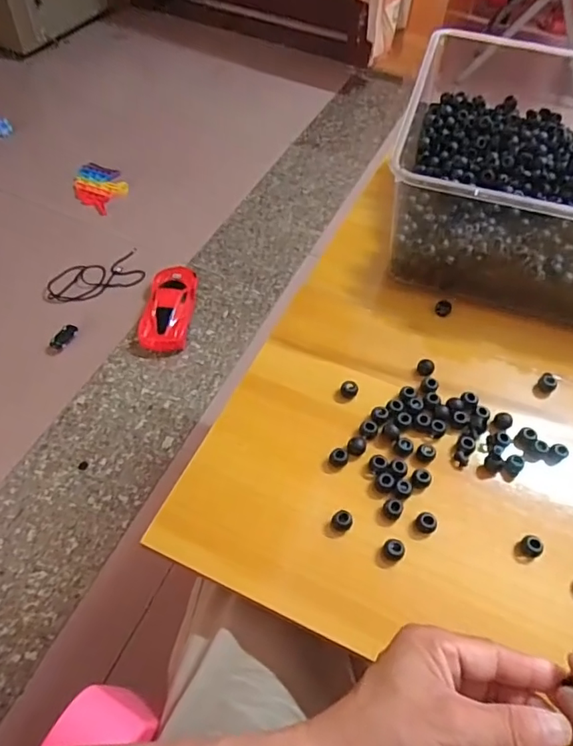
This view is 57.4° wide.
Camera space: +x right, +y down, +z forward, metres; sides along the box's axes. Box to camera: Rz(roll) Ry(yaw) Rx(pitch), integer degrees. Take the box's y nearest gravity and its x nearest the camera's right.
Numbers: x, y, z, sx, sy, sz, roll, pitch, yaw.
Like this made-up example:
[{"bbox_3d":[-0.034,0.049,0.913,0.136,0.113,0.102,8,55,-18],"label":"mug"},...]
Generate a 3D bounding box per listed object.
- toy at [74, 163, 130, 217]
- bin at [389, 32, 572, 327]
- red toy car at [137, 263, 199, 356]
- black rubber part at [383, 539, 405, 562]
[{"bbox_3d":[-0.517,-0.504,1.420,0.157,0.020,0.181,17,54,9],"label":"toy"},{"bbox_3d":[0.262,-0.189,0.535,0.297,0.126,0.277,15,56,6],"label":"bin"},{"bbox_3d":[-0.257,-0.151,1.151,0.104,0.055,0.238,4,53,-1],"label":"red toy car"},{"bbox_3d":[0.079,0.131,0.388,0.015,0.012,0.014,2,53,-2],"label":"black rubber part"}]

